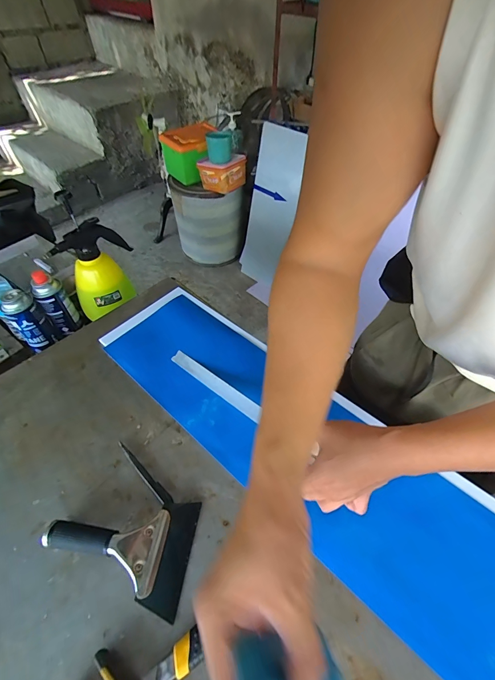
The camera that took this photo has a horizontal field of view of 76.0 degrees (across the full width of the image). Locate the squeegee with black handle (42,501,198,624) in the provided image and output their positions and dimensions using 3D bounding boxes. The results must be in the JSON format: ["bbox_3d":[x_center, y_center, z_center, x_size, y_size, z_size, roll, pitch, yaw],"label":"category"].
[{"bbox_3d":[-0.159,0.249,0.393,0.174,0.032,0.112,8,51,7],"label":"squeegee with black handle"}]

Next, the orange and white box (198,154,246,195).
[{"bbox_3d":[-0.118,-0.842,1.579,0.202,0.130,0.167,-34,59,-26],"label":"orange and white box"}]

